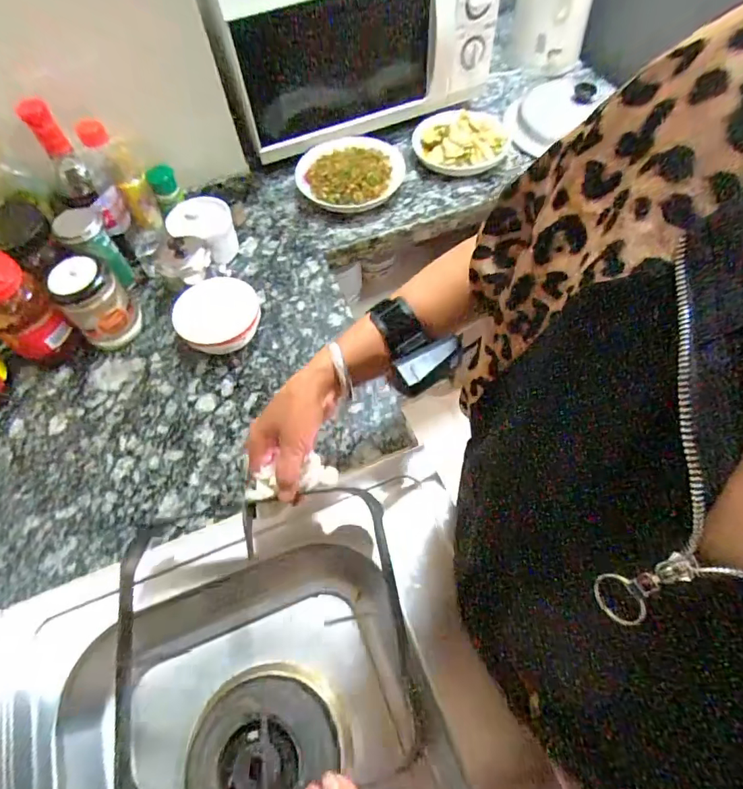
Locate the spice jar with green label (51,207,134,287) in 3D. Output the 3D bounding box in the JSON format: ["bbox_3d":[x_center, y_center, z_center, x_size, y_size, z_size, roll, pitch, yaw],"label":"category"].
[{"bbox_3d":[-0.417,-0.217,0.707,0.053,0.125,0.048,-9,60,-1],"label":"spice jar with green label"}]

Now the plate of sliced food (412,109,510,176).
[{"bbox_3d":[0.169,-0.491,0.895,0.170,0.041,0.178,3,60,4],"label":"plate of sliced food"}]

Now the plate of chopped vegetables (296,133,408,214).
[{"bbox_3d":[-0.032,-0.406,0.856,0.196,0.040,0.167,-14,60,-6],"label":"plate of chopped vegetables"}]

